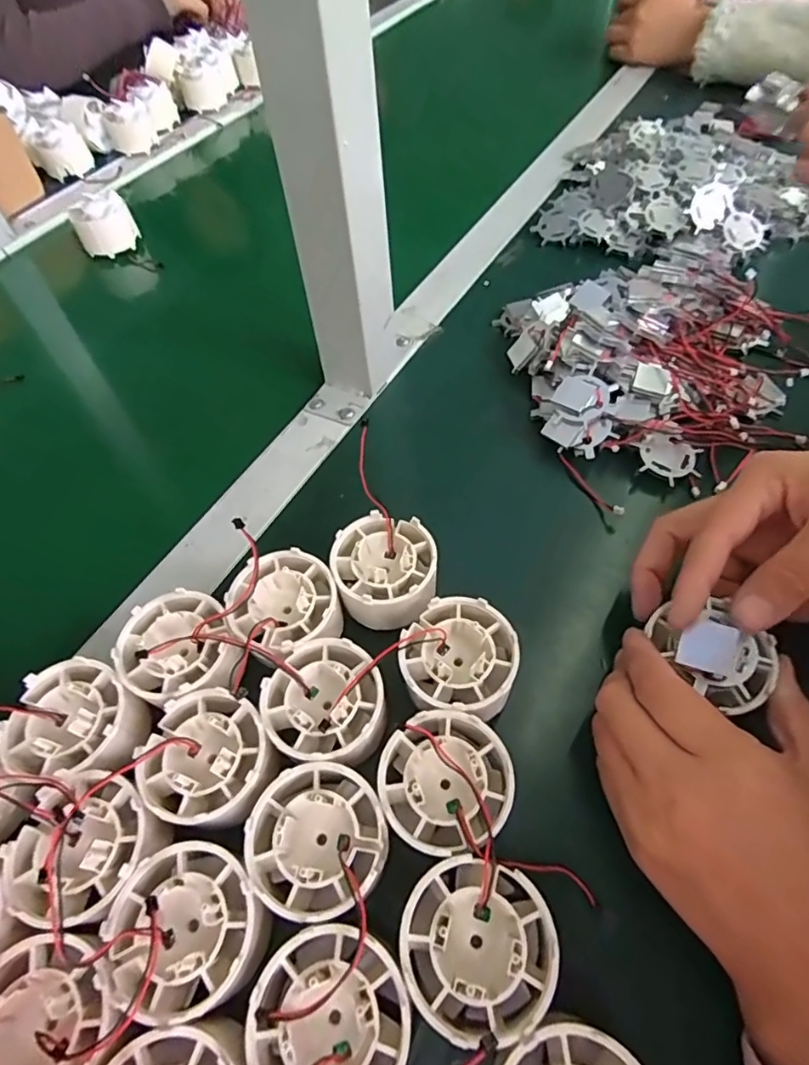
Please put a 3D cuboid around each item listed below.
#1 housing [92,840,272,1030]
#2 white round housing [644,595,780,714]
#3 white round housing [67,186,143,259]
[{"bbox_3d":[-0.077,0.146,0.208,0.052,0.039,0.049,-2,55,3],"label":"housing"},{"bbox_3d":[0.133,0.051,0.237,0.043,0.016,0.046,-2,55,3],"label":"white round housing"},{"bbox_3d":[-0.284,-0.290,0.521,0.047,0.038,0.041,12,57,13],"label":"white round housing"}]

